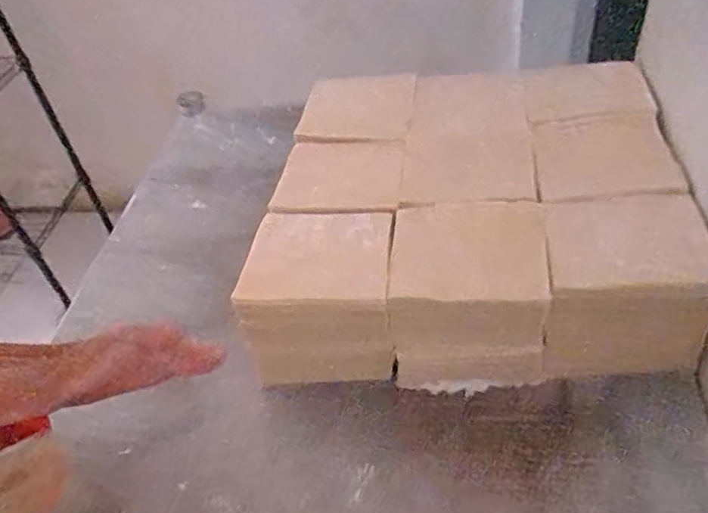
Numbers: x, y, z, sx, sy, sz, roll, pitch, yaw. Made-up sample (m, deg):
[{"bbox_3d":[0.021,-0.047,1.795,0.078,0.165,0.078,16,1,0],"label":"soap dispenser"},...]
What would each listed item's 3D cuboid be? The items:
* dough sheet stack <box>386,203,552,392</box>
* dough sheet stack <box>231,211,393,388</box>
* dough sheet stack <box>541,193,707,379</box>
[{"bbox_3d":[0.063,0.022,0.342,0.082,0.071,0.084,2,46,9],"label":"dough sheet stack"},{"bbox_3d":[-0.020,0.023,0.356,0.085,0.070,0.082,-1,46,6],"label":"dough sheet stack"},{"bbox_3d":[0.144,0.017,0.330,0.080,0.071,0.080,3,46,10],"label":"dough sheet stack"}]

